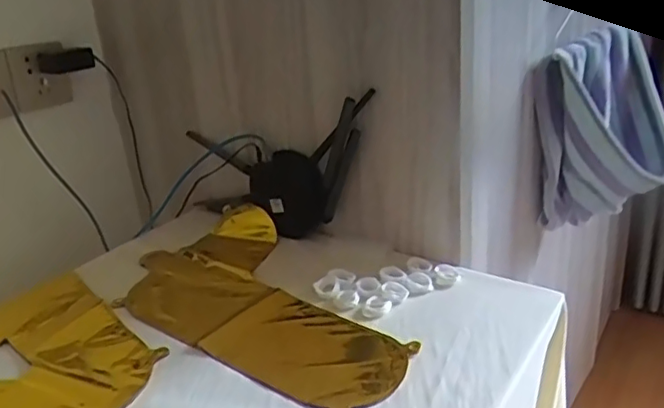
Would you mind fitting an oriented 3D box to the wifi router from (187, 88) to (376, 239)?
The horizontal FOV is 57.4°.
[{"bbox_3d":[-0.084,-0.054,0.815,0.300,0.196,0.034,11,27,32],"label":"wifi router"}]

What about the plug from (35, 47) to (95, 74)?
[{"bbox_3d":[-0.383,-0.207,0.877,0.077,0.035,0.019,-7,23,-8],"label":"plug"}]

